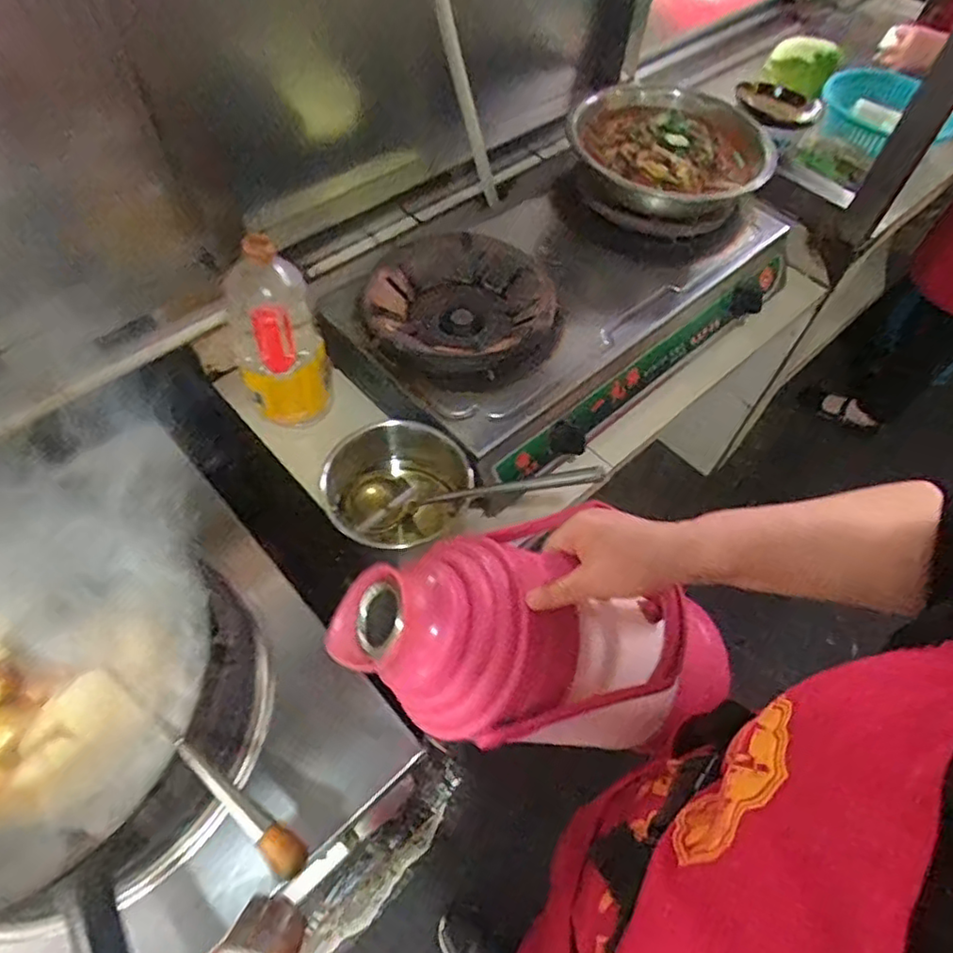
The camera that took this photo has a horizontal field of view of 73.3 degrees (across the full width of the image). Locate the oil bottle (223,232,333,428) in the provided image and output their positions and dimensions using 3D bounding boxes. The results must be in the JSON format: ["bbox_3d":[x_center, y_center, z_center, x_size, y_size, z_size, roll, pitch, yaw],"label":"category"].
[{"bbox_3d":[-0.251,-0.166,0.819,0.107,0.256,0.100,-12,59,-11],"label":"oil bottle"}]

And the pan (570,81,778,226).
[{"bbox_3d":[0.302,-0.494,0.965,0.300,0.097,0.233,17,58,8],"label":"pan"}]

